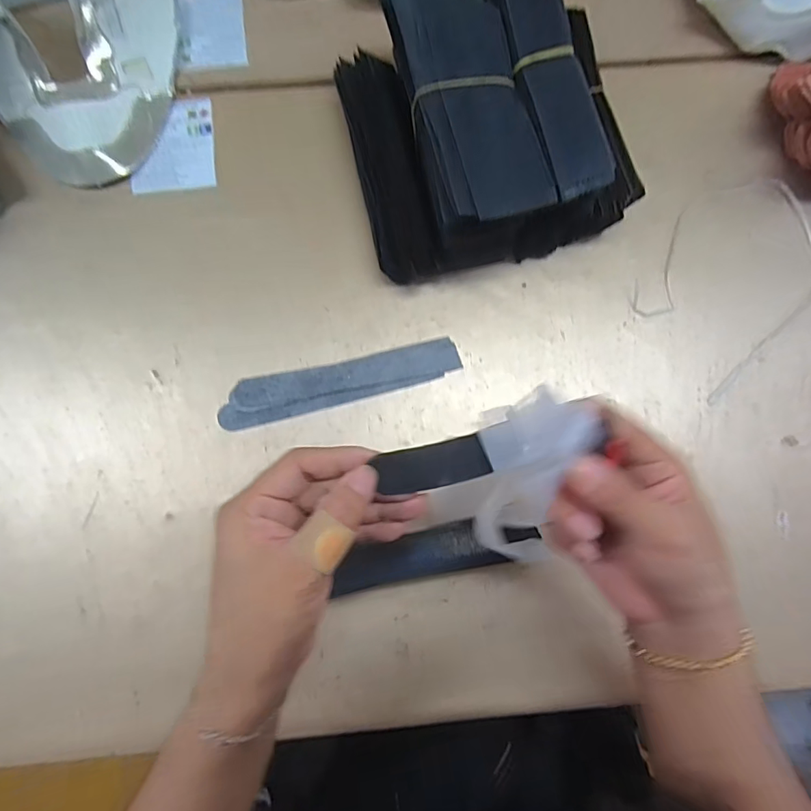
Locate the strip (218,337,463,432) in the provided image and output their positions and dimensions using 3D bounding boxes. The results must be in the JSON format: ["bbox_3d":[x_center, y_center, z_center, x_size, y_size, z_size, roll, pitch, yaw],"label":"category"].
[{"bbox_3d":[-0.051,-0.019,0.393,0.189,0.006,0.035,-13,80,-3],"label":"strip"}]

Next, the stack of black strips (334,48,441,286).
[{"bbox_3d":[-0.014,-0.190,0.407,0.047,0.047,0.185,-13,80,-3],"label":"stack of black strips"}]

